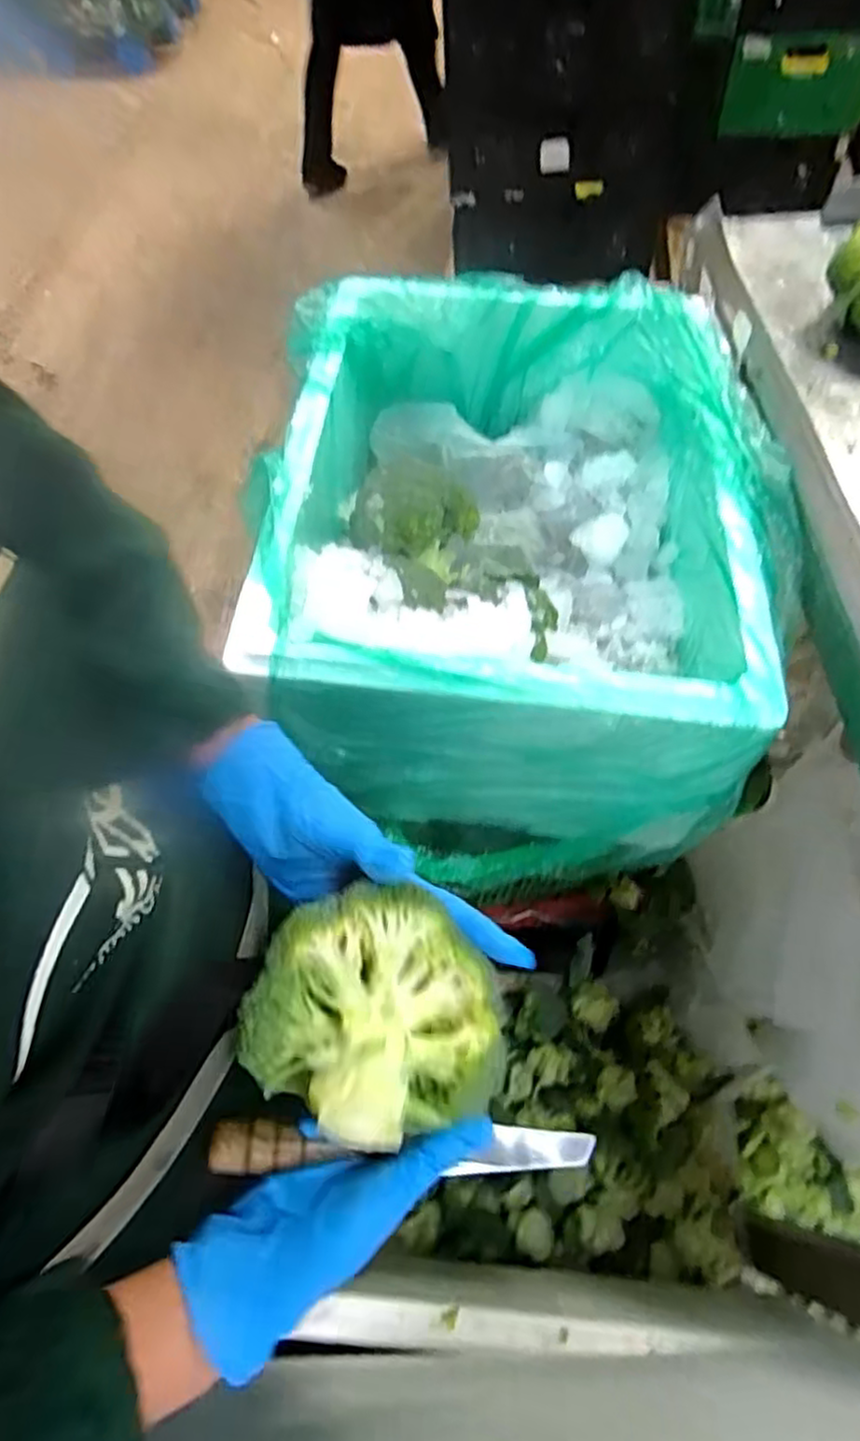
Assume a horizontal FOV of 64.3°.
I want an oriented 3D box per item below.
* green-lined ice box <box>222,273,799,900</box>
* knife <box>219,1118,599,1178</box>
[{"bbox_3d":[0.081,-0.176,0.732,0.463,0.268,0.617,-6,59,1],"label":"green-lined ice box"},{"bbox_3d":[-0.011,0.225,0.358,0.199,0.011,0.024,8,59,-10],"label":"knife"}]

